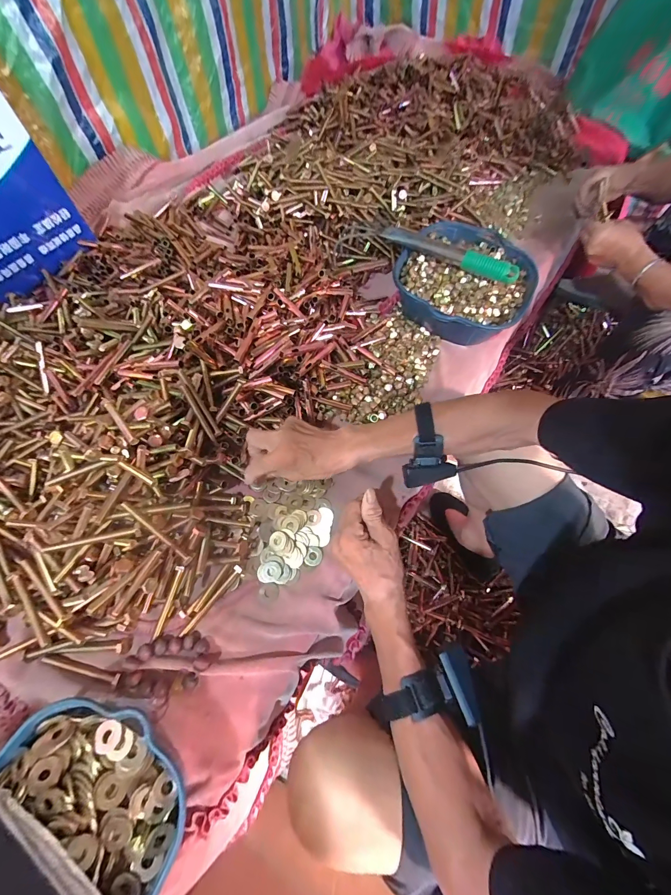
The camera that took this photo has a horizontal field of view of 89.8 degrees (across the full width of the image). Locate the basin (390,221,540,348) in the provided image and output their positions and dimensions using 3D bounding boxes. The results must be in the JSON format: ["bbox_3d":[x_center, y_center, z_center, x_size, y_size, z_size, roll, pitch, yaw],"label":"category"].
[{"bbox_3d":[0.235,-0.301,0.597,0.225,0.094,0.257,37,70,18],"label":"basin"}]

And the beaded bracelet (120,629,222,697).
[{"bbox_3d":[-0.188,0.249,0.388,0.097,0.018,0.057,-14,64,-6],"label":"beaded bracelet"}]

